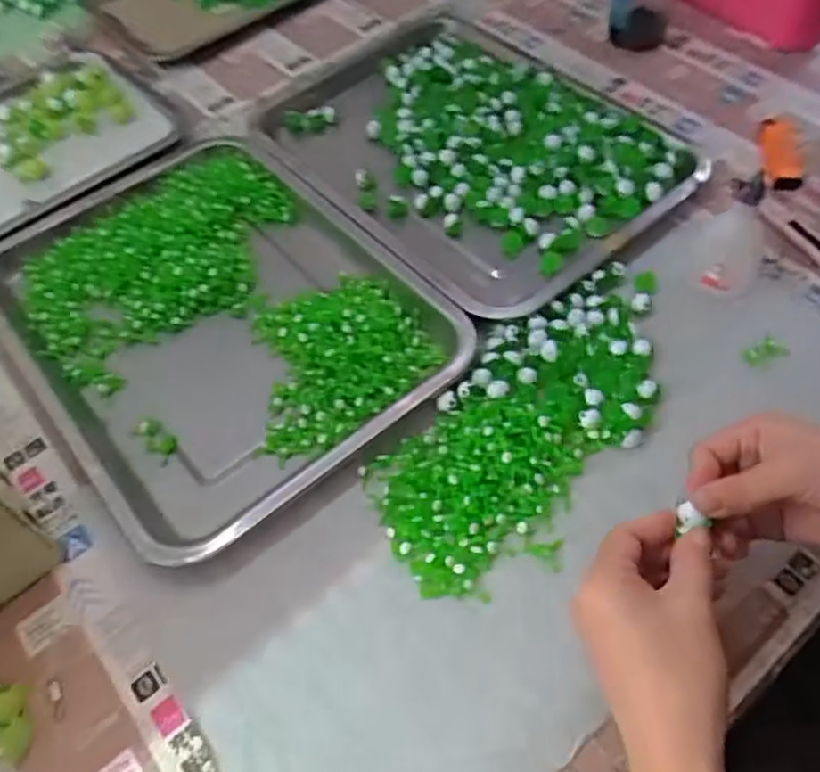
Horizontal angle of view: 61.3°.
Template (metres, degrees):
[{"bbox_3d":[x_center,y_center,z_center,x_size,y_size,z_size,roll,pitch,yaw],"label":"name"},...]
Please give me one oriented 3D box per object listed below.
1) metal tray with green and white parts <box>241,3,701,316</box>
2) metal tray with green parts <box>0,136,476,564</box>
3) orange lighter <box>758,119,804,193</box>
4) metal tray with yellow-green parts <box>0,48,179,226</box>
[{"bbox_3d":[0.046,-0.217,0.610,0.253,0.029,0.371,-36,60,-20],"label":"metal tray with green and white parts"},{"bbox_3d":[-0.152,-0.056,0.517,0.259,0.023,0.345,-36,60,-20],"label":"metal tray with green parts"},{"bbox_3d":[0.313,-0.196,0.584,0.027,0.017,0.082,5,55,7],"label":"orange lighter"},{"bbox_3d":[-0.377,-0.216,0.636,0.285,0.023,0.239,-33,59,-19],"label":"metal tray with yellow-green parts"}]

